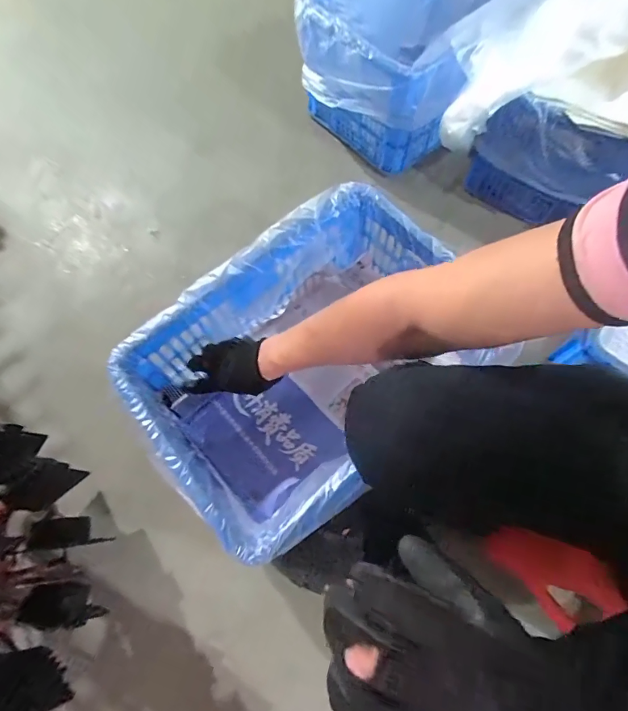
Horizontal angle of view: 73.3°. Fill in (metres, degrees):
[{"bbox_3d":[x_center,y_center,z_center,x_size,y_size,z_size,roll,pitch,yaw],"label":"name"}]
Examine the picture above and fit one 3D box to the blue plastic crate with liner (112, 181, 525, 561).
[{"bbox_3d":[-0.003,0.008,0.679,0.491,0.218,0.337,-41,72,-15],"label":"blue plastic crate with liner"}]

